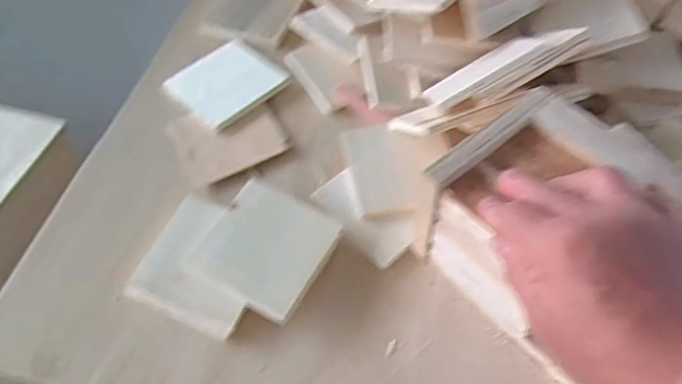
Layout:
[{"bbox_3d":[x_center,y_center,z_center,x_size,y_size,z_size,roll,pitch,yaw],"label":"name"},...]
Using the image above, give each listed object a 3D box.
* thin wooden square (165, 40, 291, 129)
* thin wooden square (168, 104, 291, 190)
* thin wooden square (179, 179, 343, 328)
[{"bbox_3d":[-0.117,-0.114,0.578,0.098,0.004,0.099,37,65,28],"label":"thin wooden square"},{"bbox_3d":[-0.108,-0.053,0.537,0.099,0.009,0.087,-26,59,-16],"label":"thin wooden square"},{"bbox_3d":[-0.059,0.043,0.450,0.094,0.012,0.095,27,60,13],"label":"thin wooden square"}]

